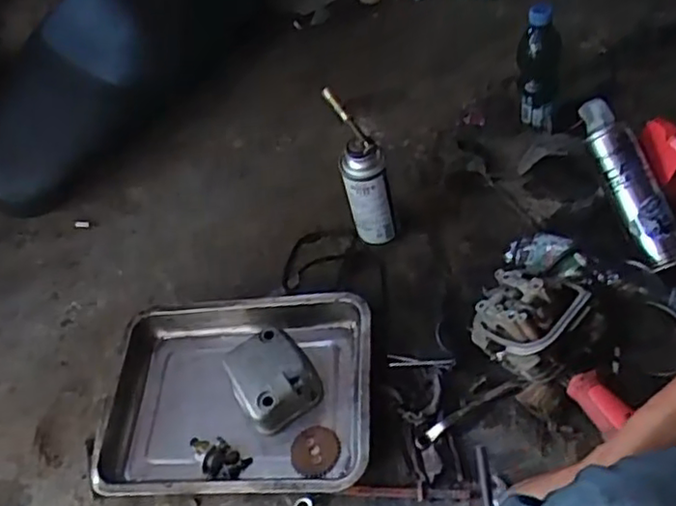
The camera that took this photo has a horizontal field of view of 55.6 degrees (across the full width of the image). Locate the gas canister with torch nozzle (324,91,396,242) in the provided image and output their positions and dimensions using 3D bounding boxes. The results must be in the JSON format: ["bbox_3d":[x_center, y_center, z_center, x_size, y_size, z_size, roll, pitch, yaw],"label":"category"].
[{"bbox_3d":[0.036,-0.105,0.897,0.081,0.229,0.067,-6,46,1],"label":"gas canister with torch nozzle"}]

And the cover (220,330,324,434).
[{"bbox_3d":[-0.087,0.160,0.834,0.102,0.057,0.114,-29,50,-20],"label":"cover"}]

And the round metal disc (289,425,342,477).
[{"bbox_3d":[-0.029,0.243,0.792,0.061,0.006,0.064,-10,53,14],"label":"round metal disc"}]

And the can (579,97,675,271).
[{"bbox_3d":[0.379,-0.091,0.840,0.057,0.052,0.237,-21,82,-13],"label":"can"}]

